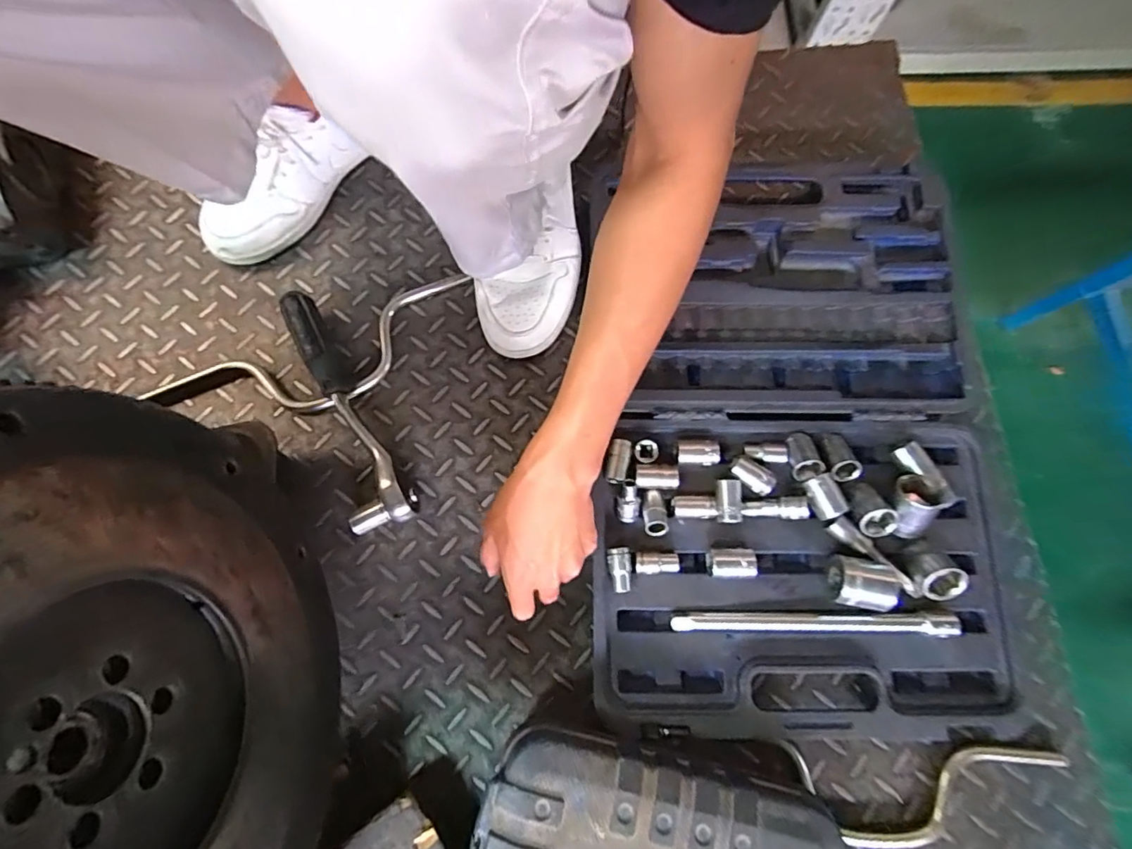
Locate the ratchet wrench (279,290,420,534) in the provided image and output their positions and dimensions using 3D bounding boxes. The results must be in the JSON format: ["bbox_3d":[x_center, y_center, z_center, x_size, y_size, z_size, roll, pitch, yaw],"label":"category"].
[{"bbox_3d":[-0.215,-0.015,0.517,0.058,0.050,0.242,-23,78,-6],"label":"ratchet wrench"}]

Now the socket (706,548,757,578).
[{"bbox_3d":[0.150,0.125,0.482,0.039,0.020,0.026,0,77,-3],"label":"socket"}]

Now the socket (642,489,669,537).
[{"bbox_3d":[0.082,0.080,0.490,0.022,0.017,0.043,0,50,-1],"label":"socket"}]

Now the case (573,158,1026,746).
[{"bbox_3d":[0.211,0.012,0.516,0.378,0.052,0.526,-1,77,-2],"label":"case"}]

